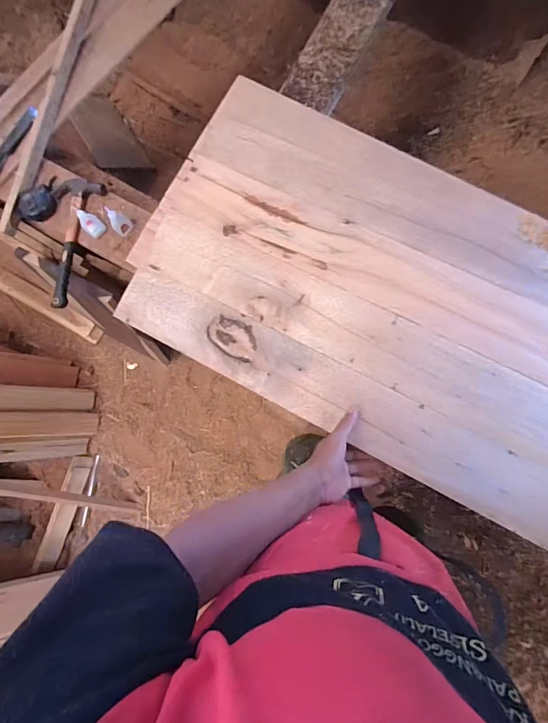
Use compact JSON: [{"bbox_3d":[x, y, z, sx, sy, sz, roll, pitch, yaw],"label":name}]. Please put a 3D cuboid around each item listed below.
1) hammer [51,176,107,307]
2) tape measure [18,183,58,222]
[{"bbox_3d":[-0.437,-0.250,0.839,0.110,0.032,0.266,17,87,7],"label":"hammer"},{"bbox_3d":[-0.504,-0.337,0.859,0.078,0.043,0.075,-1,85,6],"label":"tape measure"}]

